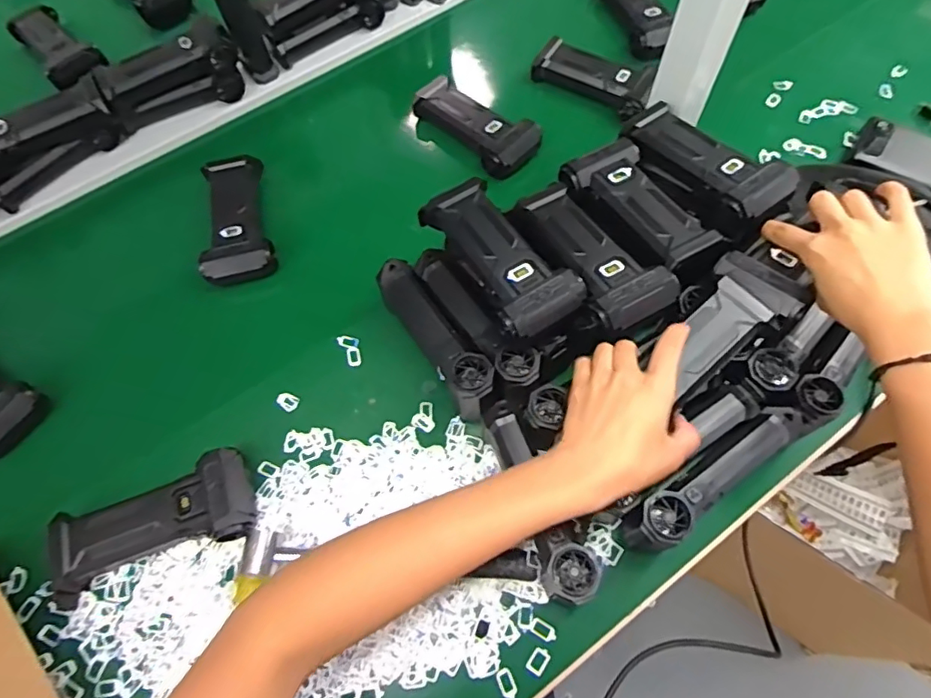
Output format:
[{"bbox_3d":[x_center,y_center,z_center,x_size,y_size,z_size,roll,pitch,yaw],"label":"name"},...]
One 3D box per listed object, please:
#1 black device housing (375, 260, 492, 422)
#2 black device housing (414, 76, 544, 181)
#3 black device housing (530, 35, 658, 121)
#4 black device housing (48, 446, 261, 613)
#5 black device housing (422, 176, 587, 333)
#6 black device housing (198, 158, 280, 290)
[{"bbox_3d":[-0.027,-0.009,0.500,0.035,0.069,0.152,-33,68,-12],"label":"black device housing"},{"bbox_3d":[0.010,-0.262,0.650,0.157,0.041,0.065,42,73,19],"label":"black device housing"},{"bbox_3d":[0.154,-0.332,0.680,0.155,0.034,0.057,31,70,16],"label":"black device housing"},{"bbox_3d":[-0.258,0.144,0.459,0.159,0.036,0.069,-20,66,-6],"label":"black device housing"},{"bbox_3d":[0.029,-0.075,0.475,0.072,0.049,0.155,-30,67,-11],"label":"black device housing"},{"bbox_3d":[-0.250,-0.145,0.607,0.068,0.031,0.149,-12,65,-3],"label":"black device housing"}]

